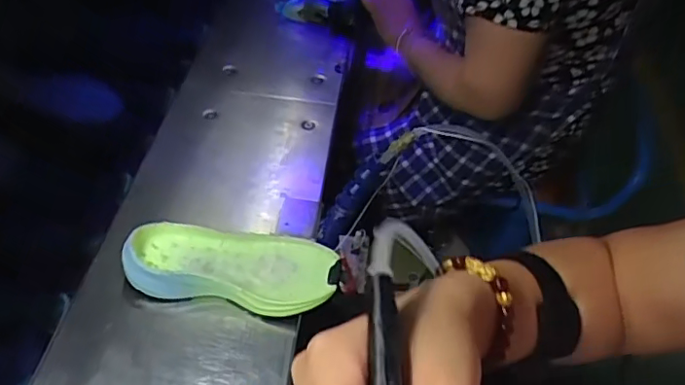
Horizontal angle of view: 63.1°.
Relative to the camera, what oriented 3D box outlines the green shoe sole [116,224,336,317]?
[{"bbox_3d":[-0.115,0.079,0.599,0.215,0.049,0.090,11,47,3],"label":"green shoe sole"}]

